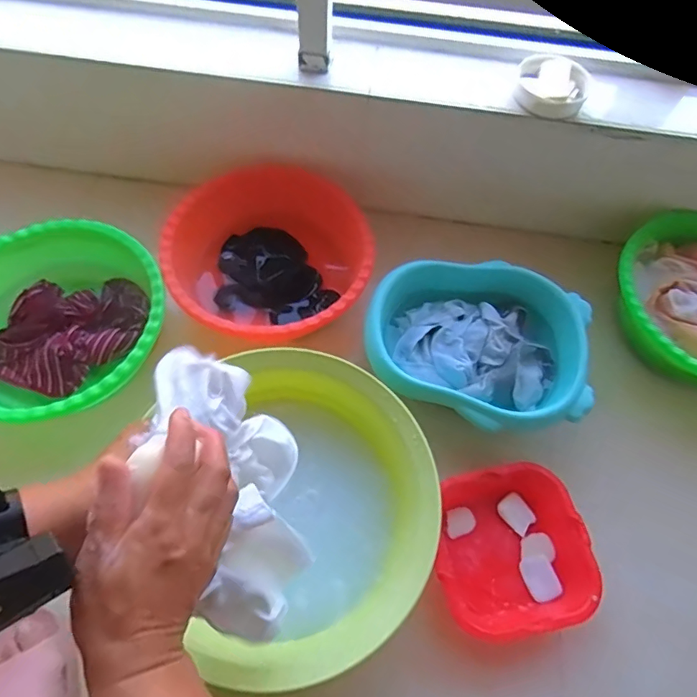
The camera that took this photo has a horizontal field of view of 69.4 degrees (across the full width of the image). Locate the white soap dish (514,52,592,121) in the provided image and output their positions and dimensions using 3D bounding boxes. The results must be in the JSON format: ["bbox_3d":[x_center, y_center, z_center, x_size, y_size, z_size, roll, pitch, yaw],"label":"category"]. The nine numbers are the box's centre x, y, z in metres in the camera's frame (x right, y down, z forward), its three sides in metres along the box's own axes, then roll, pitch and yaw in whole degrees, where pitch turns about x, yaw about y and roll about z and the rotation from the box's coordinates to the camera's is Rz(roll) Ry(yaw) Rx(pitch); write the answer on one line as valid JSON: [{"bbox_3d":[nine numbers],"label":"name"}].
[{"bbox_3d":[0.288,-0.369,0.714,0.101,0.036,0.097,1,62,-2],"label":"white soap dish"}]

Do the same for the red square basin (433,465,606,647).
[{"bbox_3d":[0.202,0.250,0.627,0.172,0.061,0.184,-9,63,-7],"label":"red square basin"}]

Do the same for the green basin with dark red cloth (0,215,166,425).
[{"bbox_3d":[-0.405,-0.028,0.708,0.290,0.097,0.295,1,62,-2],"label":"green basin with dark red cloth"}]

